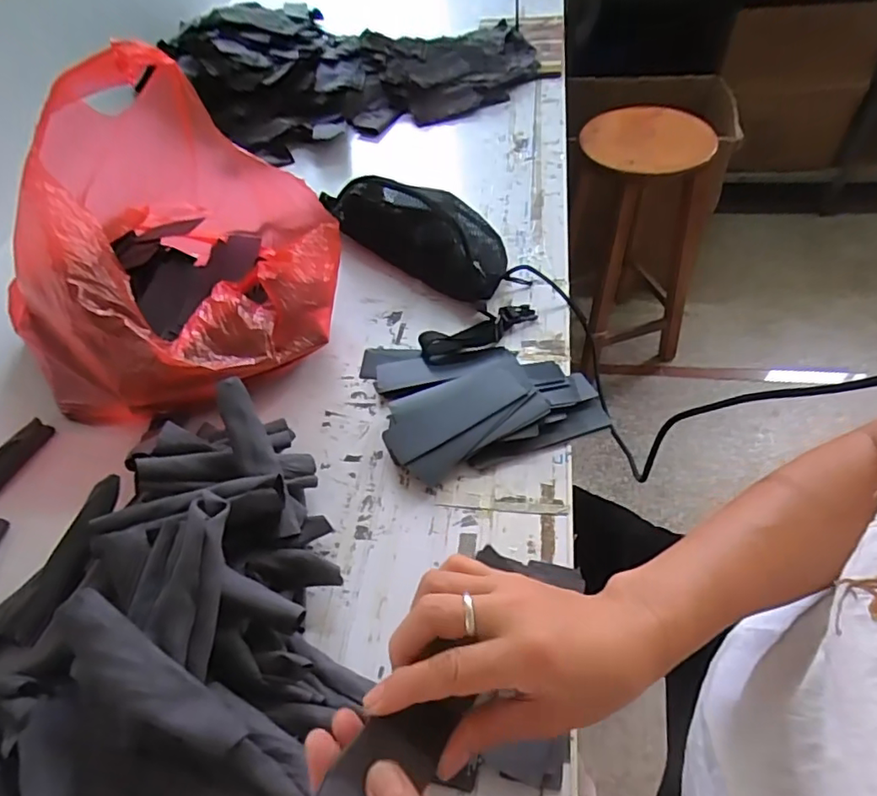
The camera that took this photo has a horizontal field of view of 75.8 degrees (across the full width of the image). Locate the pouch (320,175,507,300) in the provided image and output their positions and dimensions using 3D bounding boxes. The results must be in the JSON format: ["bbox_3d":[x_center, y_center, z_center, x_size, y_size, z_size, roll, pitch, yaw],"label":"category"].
[{"bbox_3d":[-0.037,-0.240,0.768,0.320,0.072,0.135,27,60,24],"label":"pouch"}]

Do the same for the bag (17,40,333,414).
[{"bbox_3d":[-0.294,-0.169,0.614,0.325,0.270,0.340,20,57,20],"label":"bag"}]

